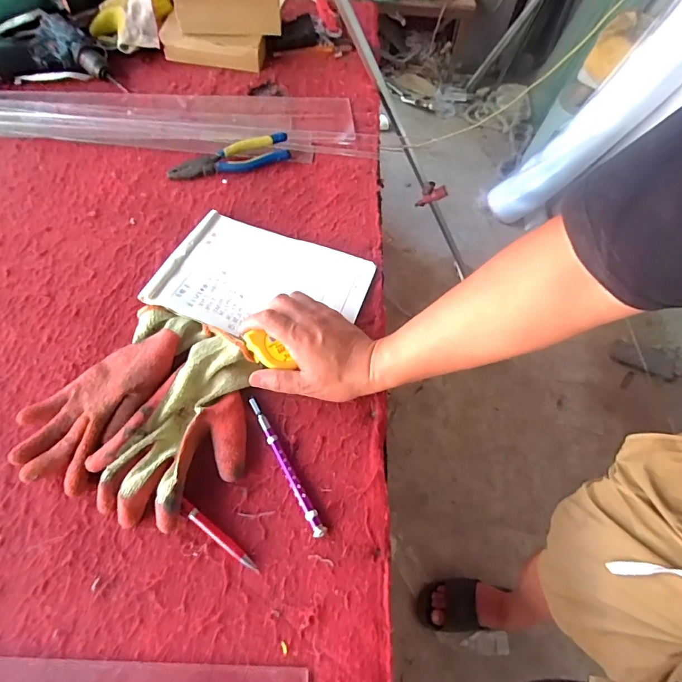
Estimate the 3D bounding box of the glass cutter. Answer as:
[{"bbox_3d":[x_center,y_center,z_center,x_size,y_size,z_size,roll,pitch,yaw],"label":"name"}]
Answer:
[{"bbox_3d":[-0.060,0.132,0.454,0.012,0.012,0.162,-26,65,-16],"label":"glass cutter"}]

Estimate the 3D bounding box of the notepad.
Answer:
[{"bbox_3d":[-0.102,-0.078,0.565,0.255,0.028,0.175,20,62,8],"label":"notepad"}]

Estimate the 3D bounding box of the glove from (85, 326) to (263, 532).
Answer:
[{"bbox_3d":[-0.158,0.096,0.457,0.126,0.036,0.210,29,64,13],"label":"glove"}]

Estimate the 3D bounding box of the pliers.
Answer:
[{"bbox_3d":[-0.176,-0.291,0.670,0.190,0.027,0.049,-22,64,-14],"label":"pliers"}]

